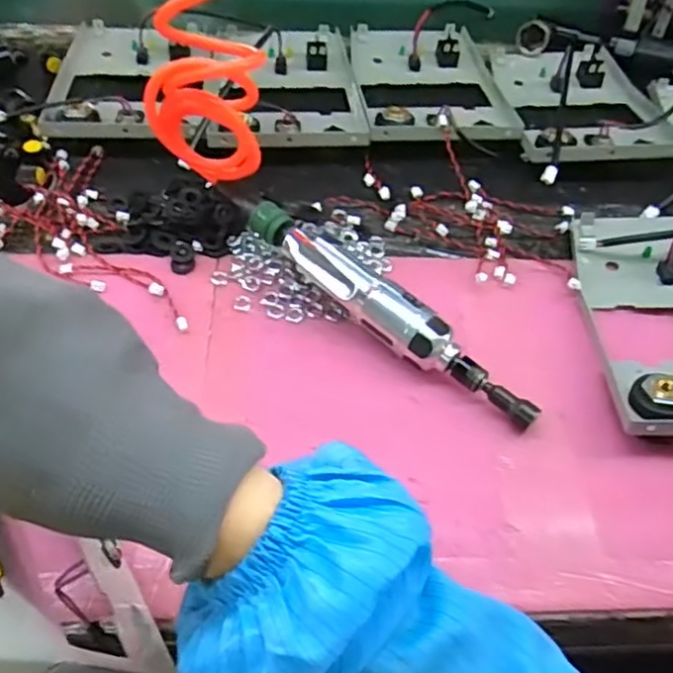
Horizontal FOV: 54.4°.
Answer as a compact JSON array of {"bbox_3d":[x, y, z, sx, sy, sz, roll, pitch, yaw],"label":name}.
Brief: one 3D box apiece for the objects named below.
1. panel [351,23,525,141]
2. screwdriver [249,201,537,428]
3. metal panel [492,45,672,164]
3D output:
[{"bbox_3d":[0.101,-0.271,0.685,0.150,0.034,0.229,-2,52,-3],"label":"panel"},{"bbox_3d":[0.032,-0.016,0.469,0.249,0.045,0.034,36,59,24],"label":"screwdriver"},{"bbox_3d":[0.253,-0.244,0.674,0.156,0.028,0.252,1,52,-1],"label":"metal panel"}]

